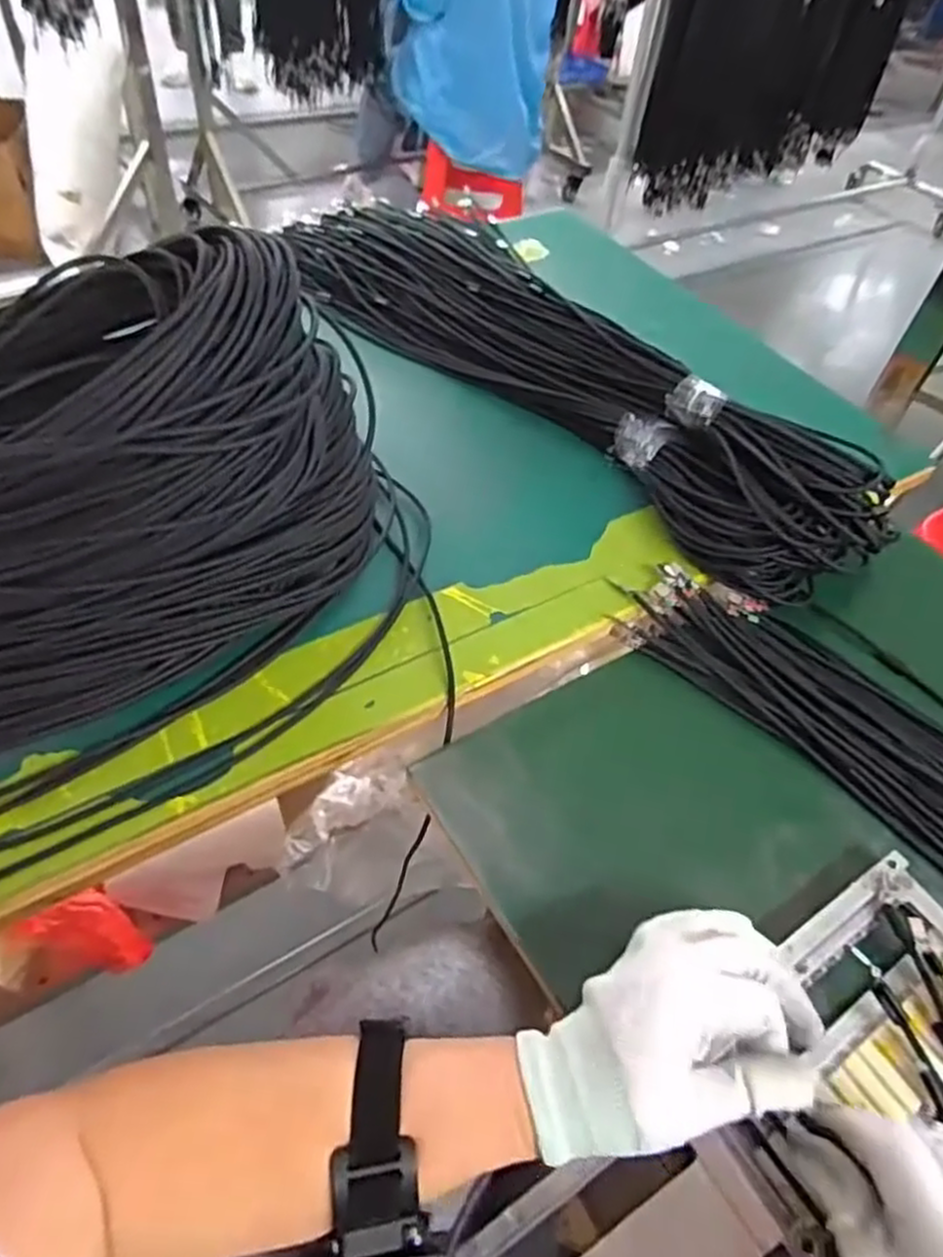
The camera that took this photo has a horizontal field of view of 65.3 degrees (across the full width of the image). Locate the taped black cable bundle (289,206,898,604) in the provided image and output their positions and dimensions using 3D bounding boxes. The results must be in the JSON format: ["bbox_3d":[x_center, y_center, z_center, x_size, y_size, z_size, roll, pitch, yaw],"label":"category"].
[{"bbox_3d":[0.056,-0.268,0.714,0.174,0.092,0.708,-32,61,-28],"label":"taped black cable bundle"}]

